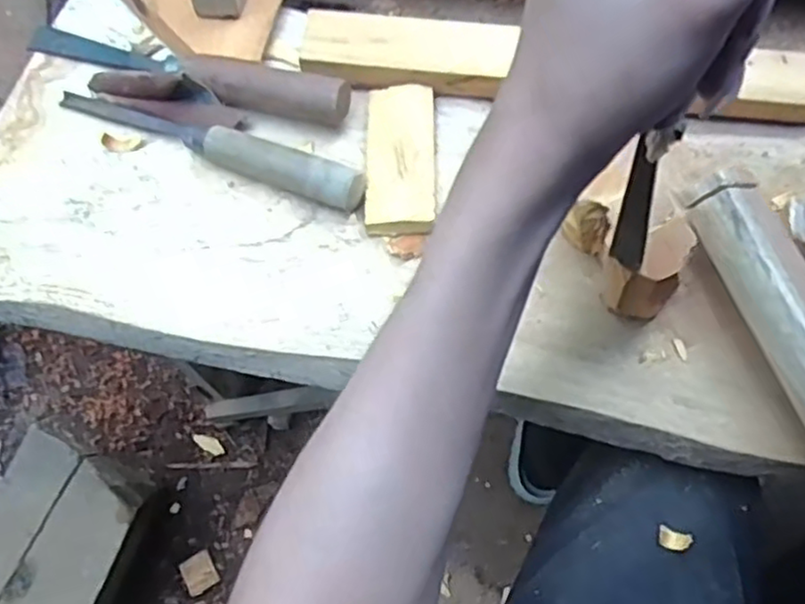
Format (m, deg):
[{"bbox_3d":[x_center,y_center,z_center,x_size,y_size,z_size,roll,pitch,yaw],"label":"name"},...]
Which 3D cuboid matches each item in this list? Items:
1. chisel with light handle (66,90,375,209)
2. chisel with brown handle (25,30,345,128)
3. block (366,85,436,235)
[{"bbox_3d":[-0.140,-0.112,0.499,0.238,0.024,0.028,19,73,9],"label":"chisel with light handle"},{"bbox_3d":[-0.162,-0.174,0.516,0.257,0.032,0.039,16,72,7],"label":"chisel with brown handle"},{"bbox_3d":[-0.001,-0.101,0.491,0.047,0.011,0.115,0,71,2],"label":"block"}]

